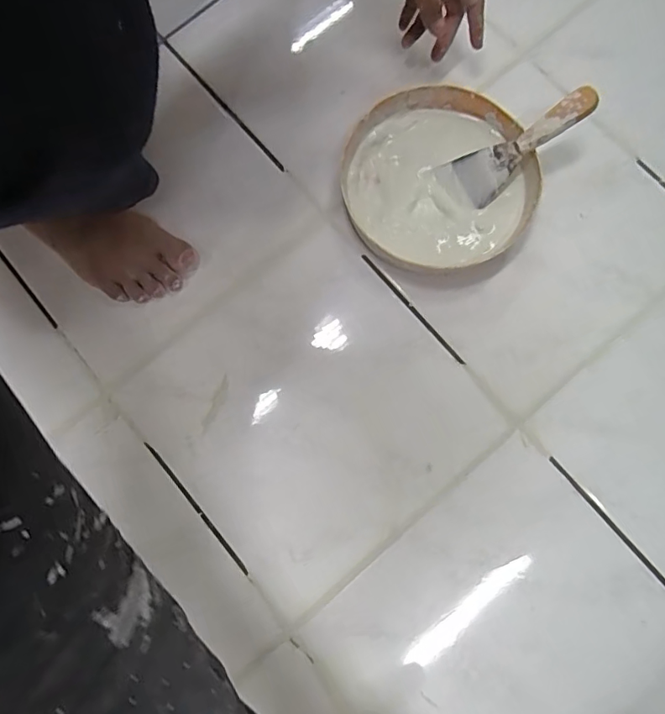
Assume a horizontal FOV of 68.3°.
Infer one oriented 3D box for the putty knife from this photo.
[{"bbox_3d":[0.192,-0.213,0.492,0.137,0.015,0.054,-32,78,30],"label":"putty knife"}]

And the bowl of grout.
[{"bbox_3d":[0.112,-0.184,0.525,0.186,0.053,0.190,0,79,1],"label":"bowl of grout"}]

